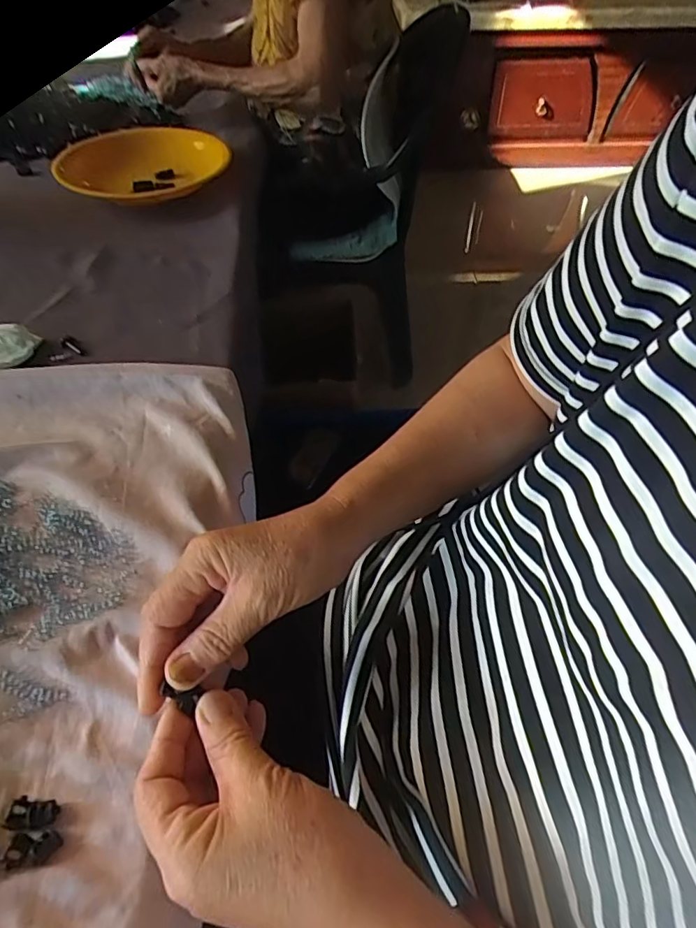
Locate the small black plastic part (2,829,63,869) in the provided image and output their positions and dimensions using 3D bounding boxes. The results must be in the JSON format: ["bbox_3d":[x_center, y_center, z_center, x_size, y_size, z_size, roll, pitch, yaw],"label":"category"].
[{"bbox_3d":[-0.167,0.204,0.285,0.025,0.004,0.015,2,35,-17],"label":"small black plastic part"}]

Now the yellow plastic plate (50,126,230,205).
[{"bbox_3d":[-0.300,-0.445,0.798,0.238,0.062,0.226,-16,51,-13],"label":"yellow plastic plate"}]

